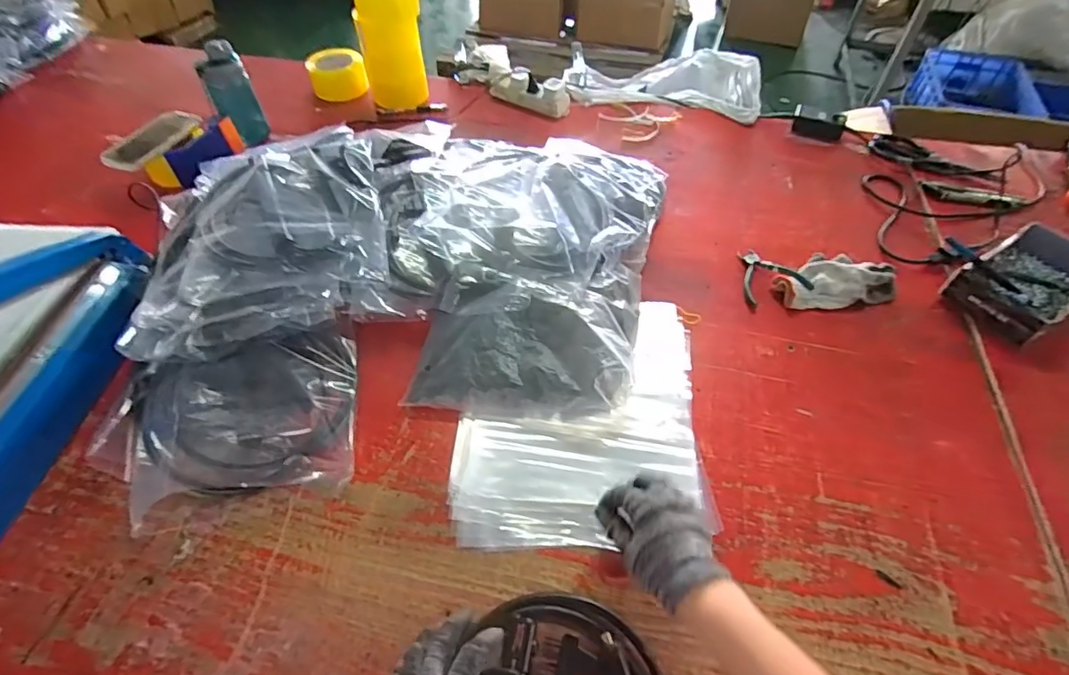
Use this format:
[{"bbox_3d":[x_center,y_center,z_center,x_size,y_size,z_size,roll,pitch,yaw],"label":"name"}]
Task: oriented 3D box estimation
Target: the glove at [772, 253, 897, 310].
[{"bbox_3d":[0.433,-0.086,0.763,0.173,0.031,0.086,-5,52,-2],"label":"glove"}]

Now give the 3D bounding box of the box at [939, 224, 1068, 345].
[{"bbox_3d":[0.685,-0.078,0.724,0.222,0.048,0.123,-25,55,-17],"label":"box"}]

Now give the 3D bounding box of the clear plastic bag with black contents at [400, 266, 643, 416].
[{"bbox_3d":[-0.007,0.007,0.667,0.267,0.072,0.194,8,52,8],"label":"clear plastic bag with black contents"}]

